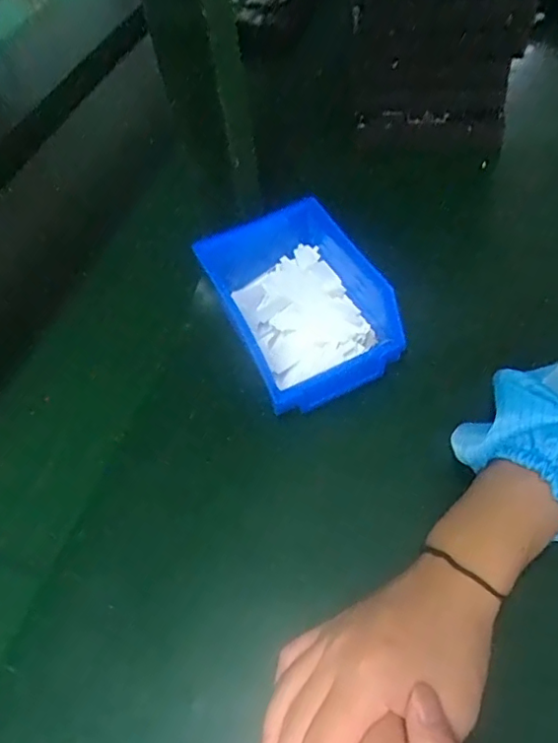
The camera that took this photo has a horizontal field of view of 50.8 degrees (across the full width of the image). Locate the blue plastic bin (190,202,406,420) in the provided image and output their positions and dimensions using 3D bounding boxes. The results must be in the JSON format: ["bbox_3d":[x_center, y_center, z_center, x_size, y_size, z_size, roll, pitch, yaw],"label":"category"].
[{"bbox_3d":[0.009,-0.059,0.448,0.107,0.062,0.168,-24,56,-11],"label":"blue plastic bin"}]

